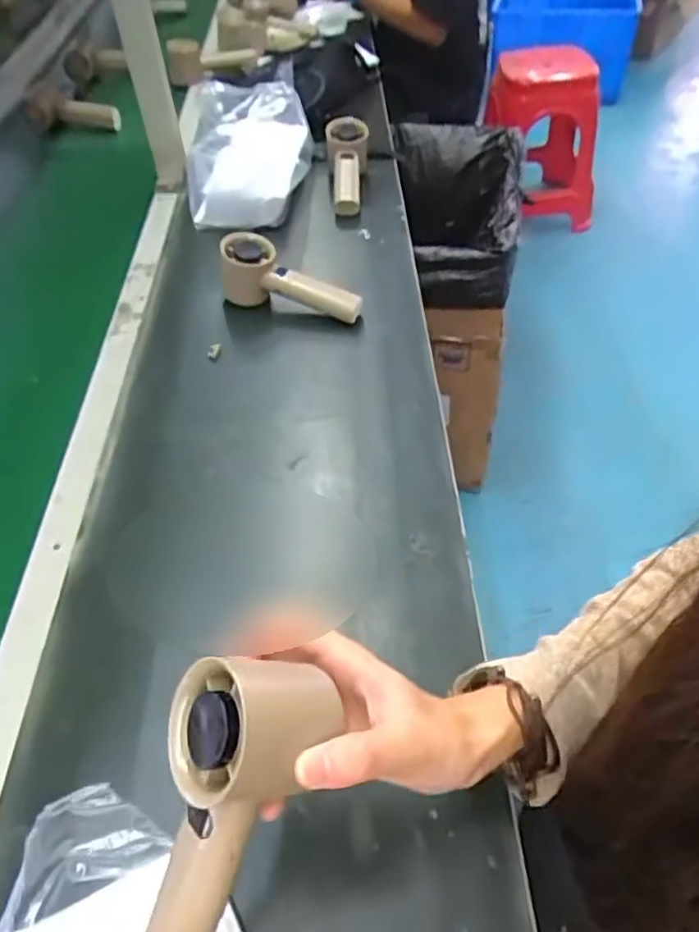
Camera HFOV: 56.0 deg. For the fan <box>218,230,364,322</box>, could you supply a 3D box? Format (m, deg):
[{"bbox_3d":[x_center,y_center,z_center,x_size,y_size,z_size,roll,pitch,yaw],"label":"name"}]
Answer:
[{"bbox_3d":[-0.064,-0.192,0.704,0.156,0.062,0.045,21,49,-3],"label":"fan"}]

